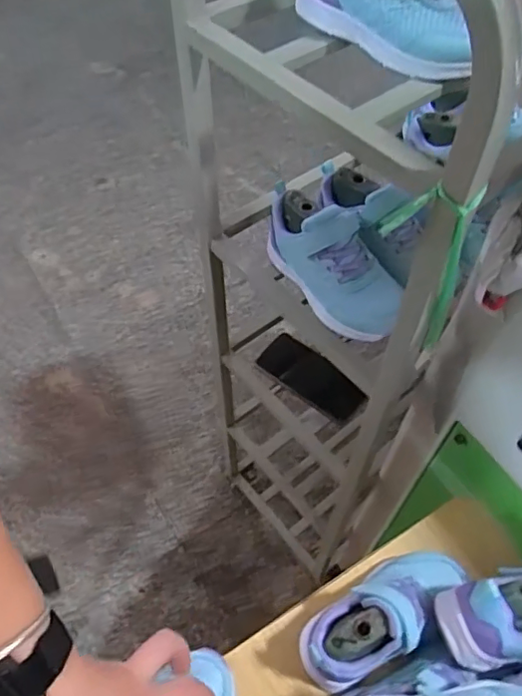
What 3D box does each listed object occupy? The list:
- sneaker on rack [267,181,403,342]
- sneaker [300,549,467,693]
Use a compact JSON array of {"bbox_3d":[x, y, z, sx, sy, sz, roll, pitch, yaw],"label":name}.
[{"bbox_3d":[0.072,-0.088,0.555,0.068,0.080,0.174,-28,60,-18],"label":"sneaker on rack"},{"bbox_3d":[0.105,0.215,0.454,0.155,0.067,0.067,-30,61,-19],"label":"sneaker"}]

